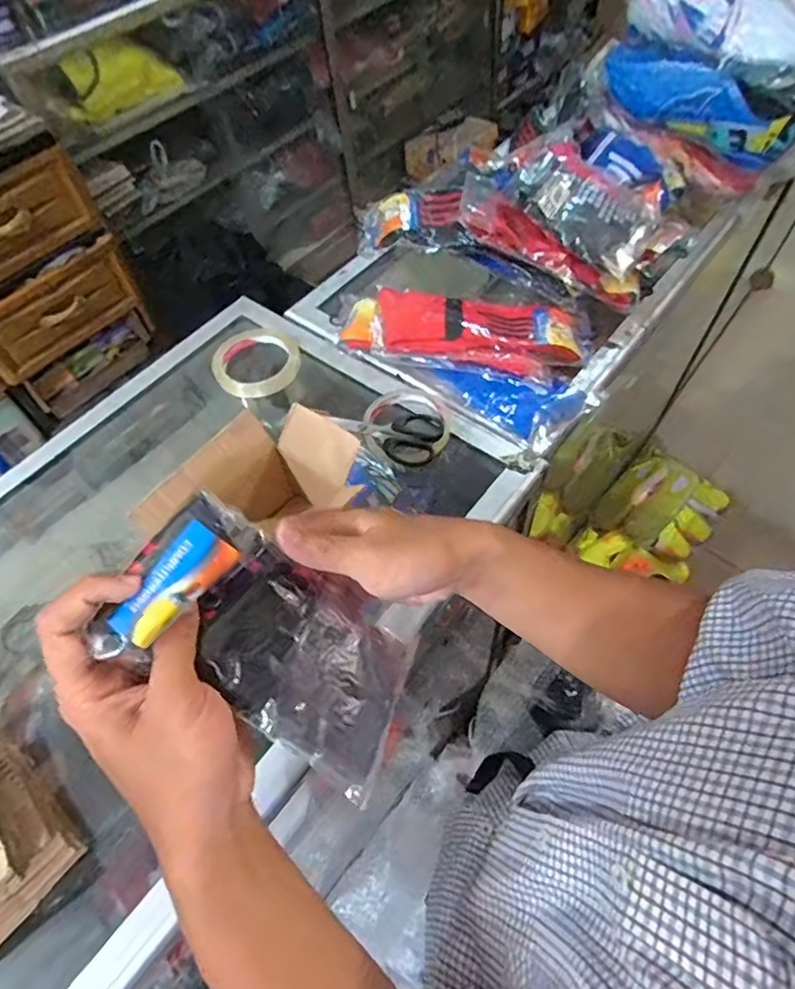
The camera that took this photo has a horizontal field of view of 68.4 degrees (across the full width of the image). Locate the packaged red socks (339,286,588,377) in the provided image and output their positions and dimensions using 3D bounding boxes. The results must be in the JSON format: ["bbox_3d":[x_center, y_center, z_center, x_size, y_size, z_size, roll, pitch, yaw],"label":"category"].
[{"bbox_3d":[0.077,-0.189,0.671,0.271,0.035,0.100,7,58,8],"label":"packaged red socks"}]

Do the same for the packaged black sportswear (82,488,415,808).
[{"bbox_3d":[-0.063,0.082,0.324,0.175,0.035,0.095,43,54,-21],"label":"packaged black sportswear"}]

